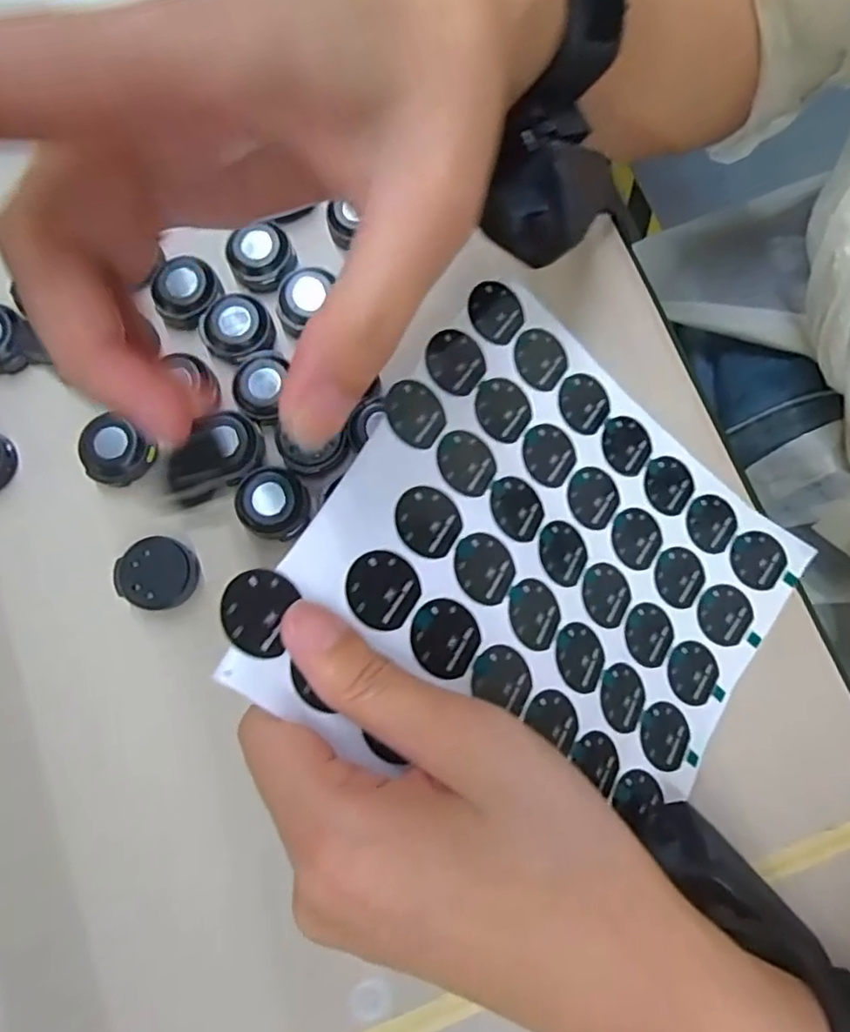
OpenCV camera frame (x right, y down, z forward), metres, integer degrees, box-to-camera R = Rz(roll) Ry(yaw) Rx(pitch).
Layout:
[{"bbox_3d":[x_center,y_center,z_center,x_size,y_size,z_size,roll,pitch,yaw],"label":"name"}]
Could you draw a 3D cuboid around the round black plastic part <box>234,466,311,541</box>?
[{"bbox_3d":[-0.064,-0.006,0.258,0.028,0.010,0.029,0,78,0],"label":"round black plastic part"}]

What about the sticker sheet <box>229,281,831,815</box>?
[{"bbox_3d":[0.048,0.025,0.217,0.174,0.015,0.170,41,62,-13],"label":"sticker sheet"}]

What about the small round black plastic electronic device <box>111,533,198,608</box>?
[{"bbox_3d":[-0.110,0.024,0.254,0.030,0.010,0.029,0,78,0],"label":"small round black plastic electronic device"}]

